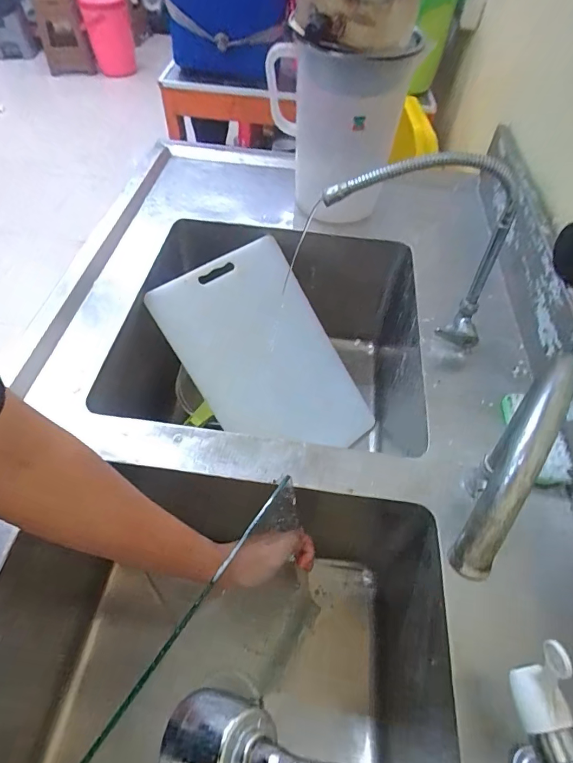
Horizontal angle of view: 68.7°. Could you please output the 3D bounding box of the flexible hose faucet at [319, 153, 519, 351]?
[{"bbox_3d":[0.161,-0.157,0.528,0.239,0.240,0.053,3,53,0],"label":"flexible hose faucet"}]

